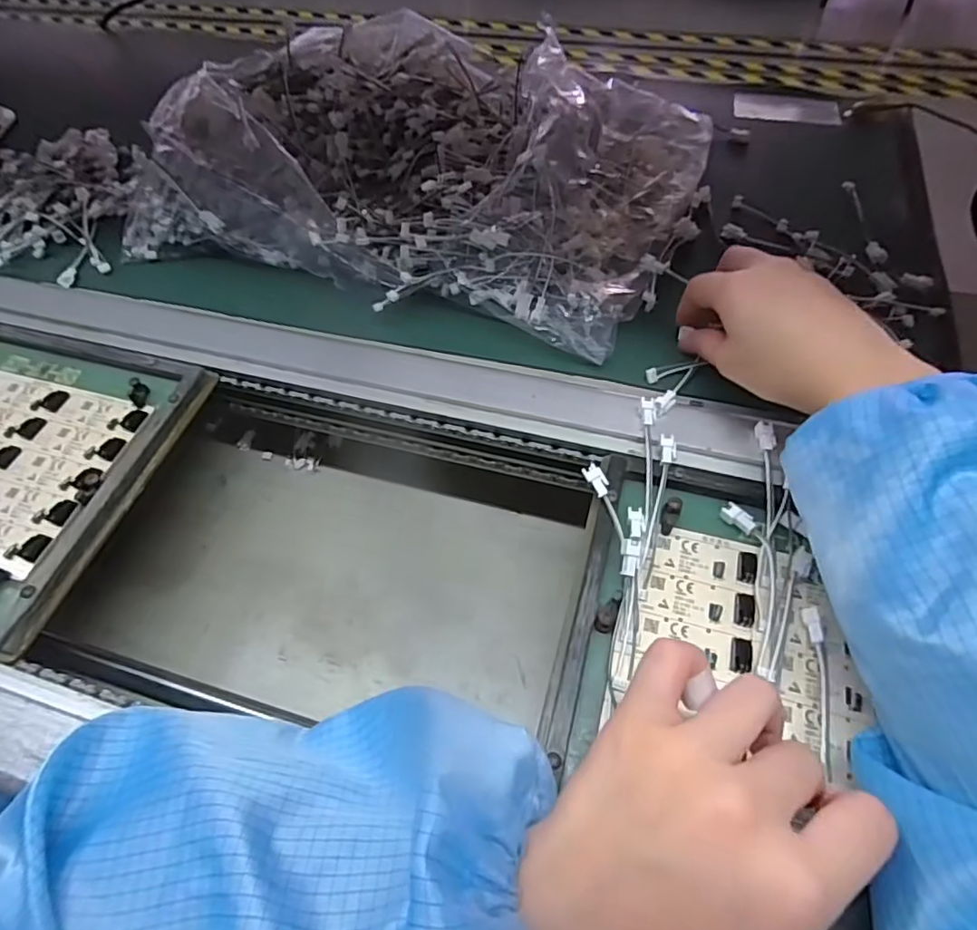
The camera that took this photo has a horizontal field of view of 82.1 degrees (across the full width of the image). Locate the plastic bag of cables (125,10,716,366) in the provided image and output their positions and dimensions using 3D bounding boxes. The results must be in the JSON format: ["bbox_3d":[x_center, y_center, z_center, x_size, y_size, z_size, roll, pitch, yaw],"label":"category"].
[{"bbox_3d":[-0.046,-0.261,0.471,0.428,0.105,0.304,16,60,14],"label":"plastic bag of cables"}]

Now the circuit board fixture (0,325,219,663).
[{"bbox_3d":[-0.342,-0.004,0.376,0.250,0.034,0.203,11,56,12],"label":"circuit board fixture"}]

